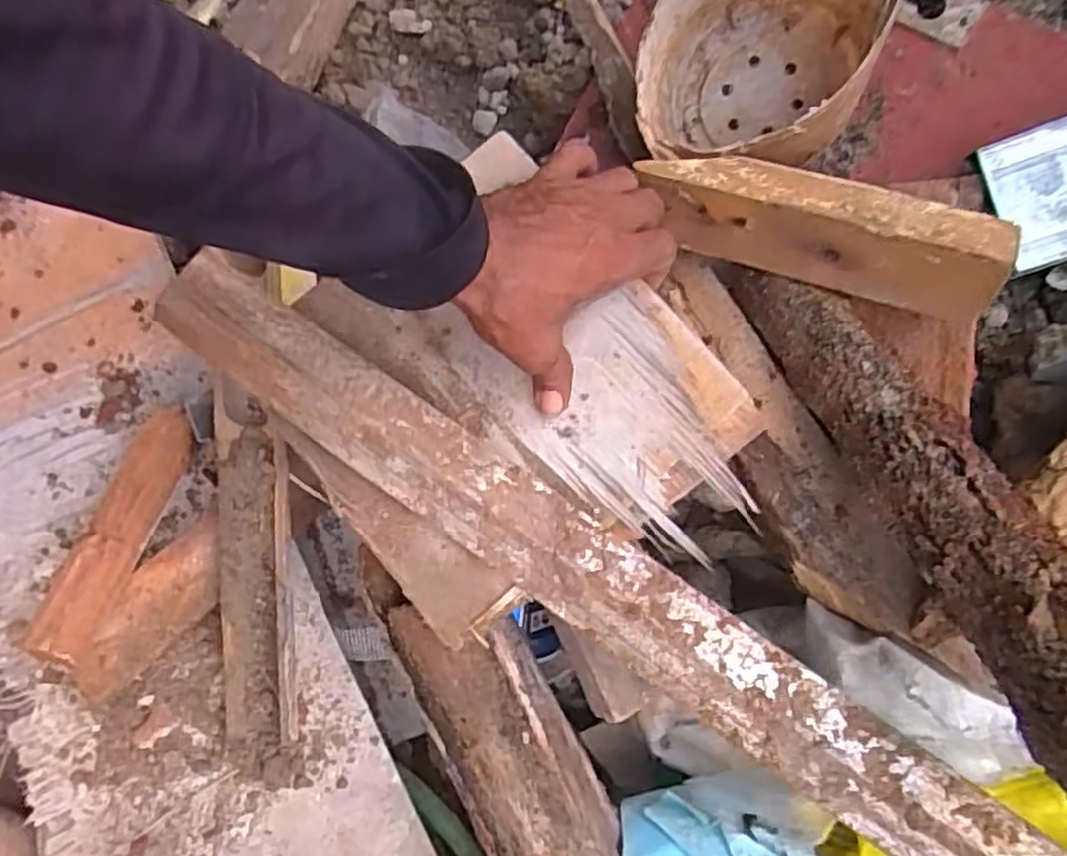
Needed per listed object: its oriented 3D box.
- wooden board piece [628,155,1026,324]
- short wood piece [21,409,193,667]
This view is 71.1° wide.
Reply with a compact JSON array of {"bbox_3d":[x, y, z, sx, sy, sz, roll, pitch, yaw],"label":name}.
[{"bbox_3d":[0.158,-0.113,0.422,0.193,0.049,0.044,20,76,14],"label":"wooden board piece"},{"bbox_3d":[-0.287,0.070,0.522,0.033,0.038,0.186,10,57,2],"label":"short wood piece"}]

